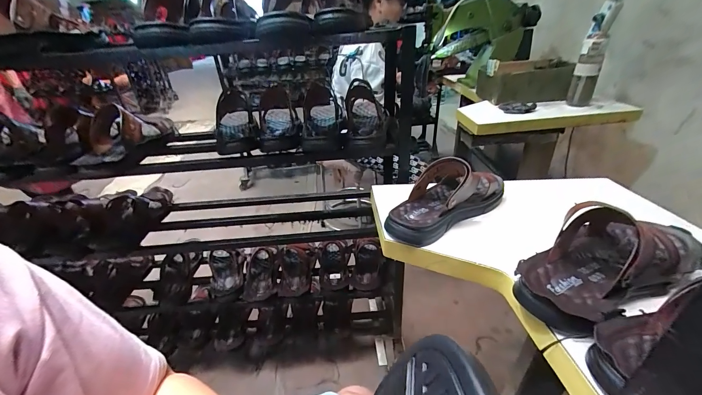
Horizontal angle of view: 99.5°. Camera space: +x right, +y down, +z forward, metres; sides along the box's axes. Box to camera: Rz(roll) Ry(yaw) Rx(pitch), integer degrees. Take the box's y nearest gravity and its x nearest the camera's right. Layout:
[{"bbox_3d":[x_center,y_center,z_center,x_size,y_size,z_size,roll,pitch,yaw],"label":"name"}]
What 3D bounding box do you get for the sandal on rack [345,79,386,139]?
[{"bbox_3d":[0.036,-0.232,0.731,0.093,0.109,0.251,0,31,6],"label":"sandal on rack"}]

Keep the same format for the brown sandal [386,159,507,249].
[{"bbox_3d":[0.173,-0.013,0.529,0.255,0.096,0.100,-27,38,-33],"label":"brown sandal"}]

